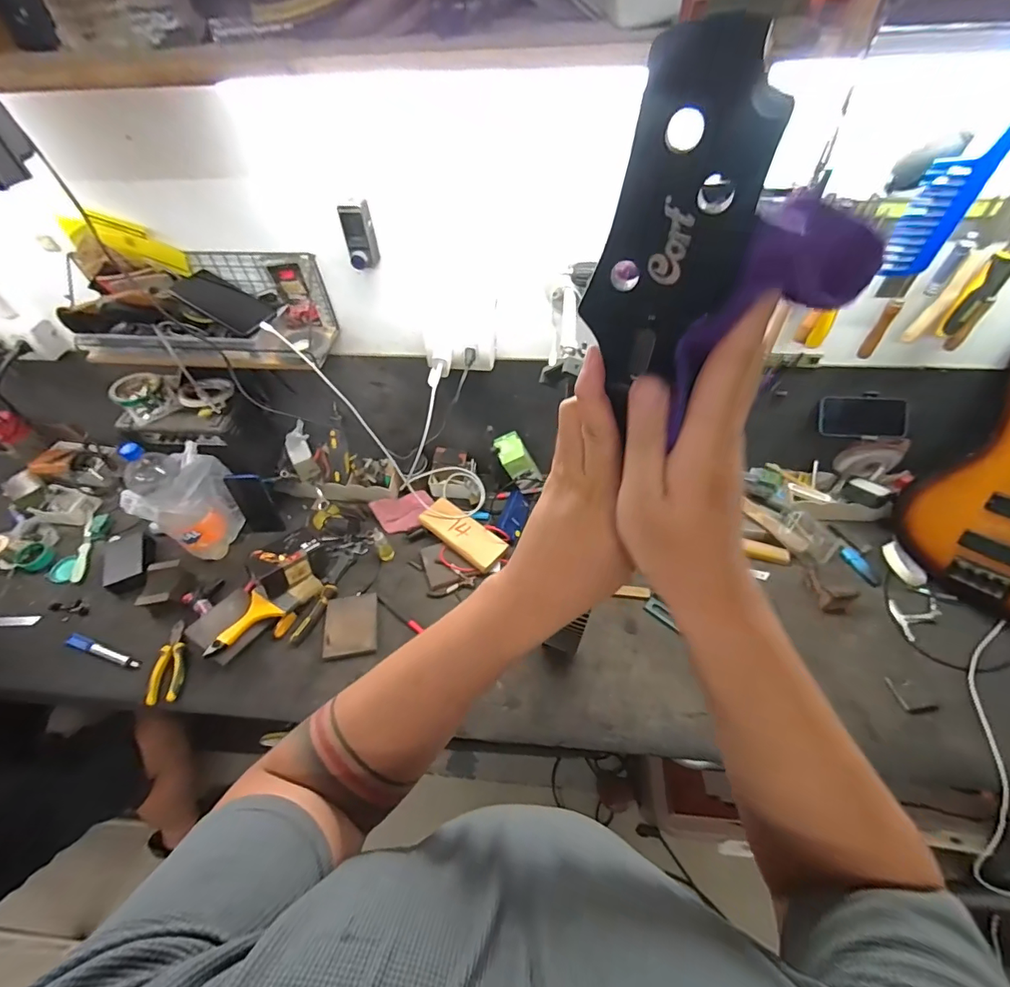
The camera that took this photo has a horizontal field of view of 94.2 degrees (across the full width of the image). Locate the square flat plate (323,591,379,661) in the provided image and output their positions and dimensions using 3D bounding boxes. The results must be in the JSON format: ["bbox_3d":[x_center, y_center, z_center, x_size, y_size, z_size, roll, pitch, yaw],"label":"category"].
[{"bbox_3d":[-0.299,0.259,0.917,0.101,0.018,0.123,-9,51,-3],"label":"square flat plate"}]

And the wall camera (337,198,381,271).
[{"bbox_3d":[-0.227,-0.406,0.733,0.047,0.093,0.055,-12,51,-6],"label":"wall camera"}]

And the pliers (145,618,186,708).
[{"bbox_3d":[-0.628,0.315,0.887,0.059,0.013,0.153,-5,51,-1],"label":"pliers"}]

